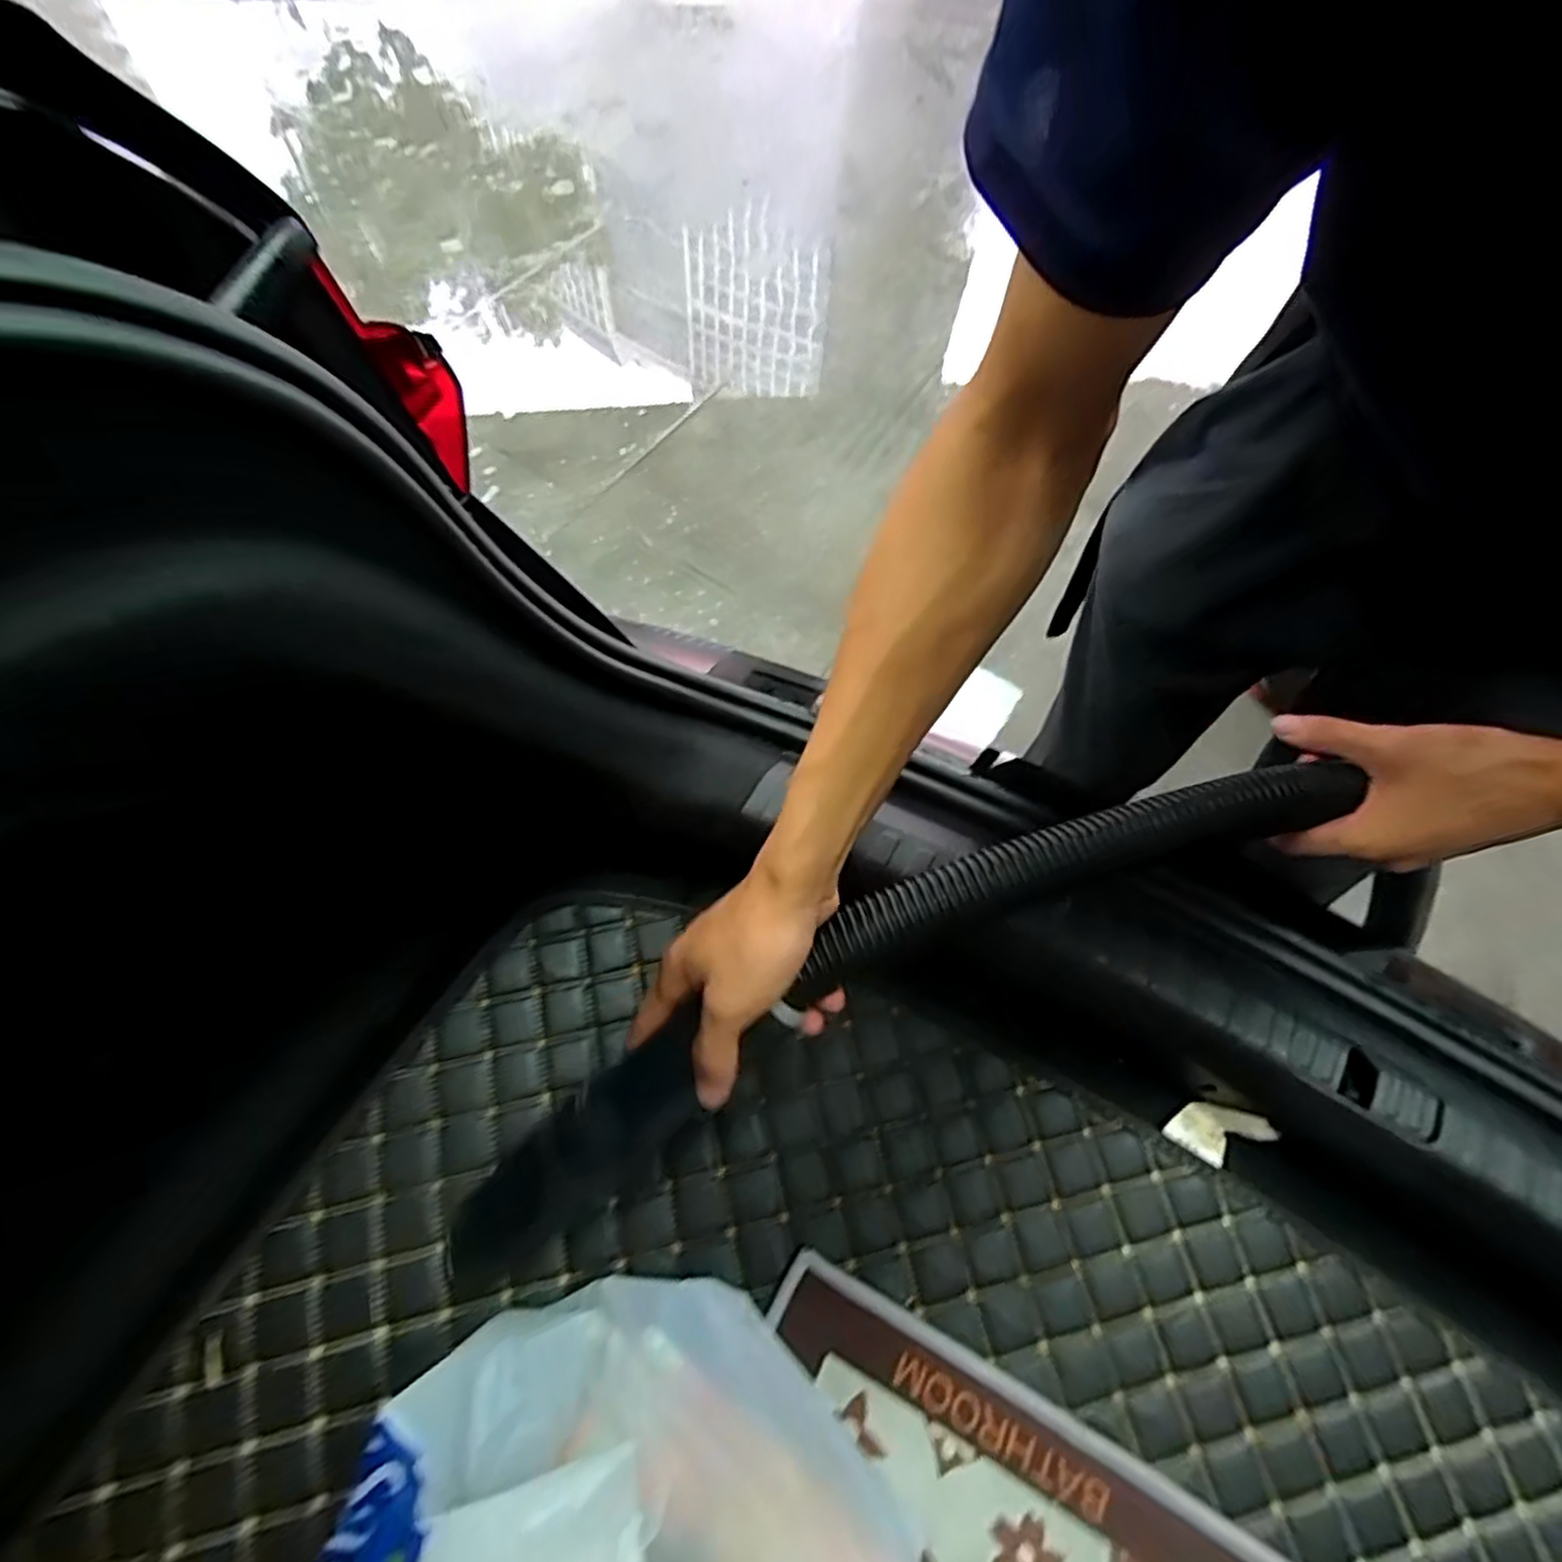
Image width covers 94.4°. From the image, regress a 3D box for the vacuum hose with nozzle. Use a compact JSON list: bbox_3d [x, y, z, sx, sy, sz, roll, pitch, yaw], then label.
[{"bbox_3d":[0.048,0.113,0.405,0.571,0.078,0.062,-30,63,3],"label":"vacuum hose with nozzle"}]

